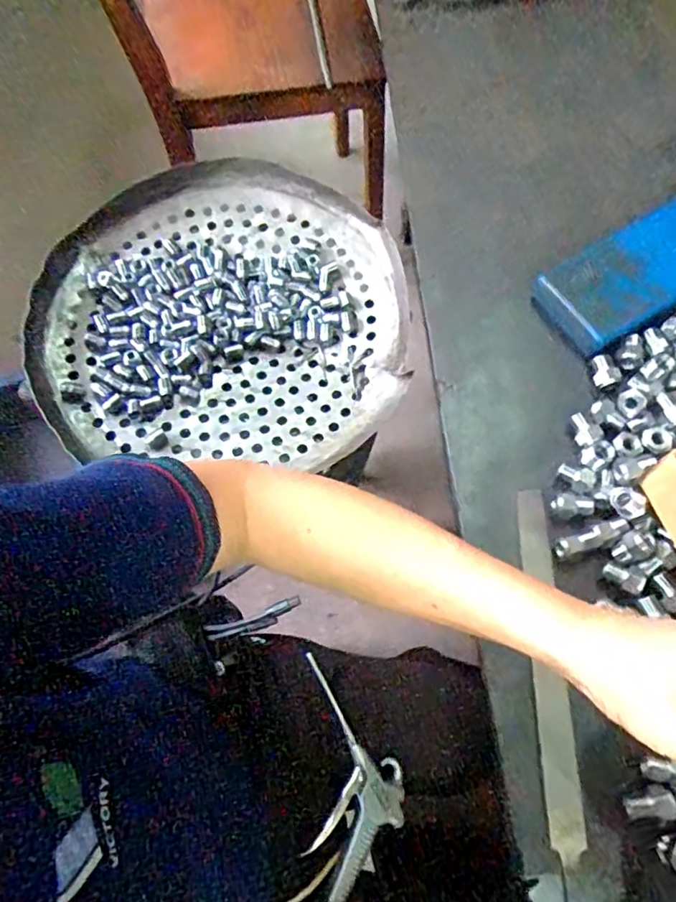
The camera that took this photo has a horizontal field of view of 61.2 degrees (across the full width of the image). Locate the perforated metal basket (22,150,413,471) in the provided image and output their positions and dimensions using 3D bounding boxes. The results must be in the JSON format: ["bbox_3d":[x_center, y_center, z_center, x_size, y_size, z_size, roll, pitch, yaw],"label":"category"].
[{"bbox_3d":[-0.117,-0.157,0.600,0.365,0.055,0.334,2,69,2],"label":"perforated metal basket"}]

